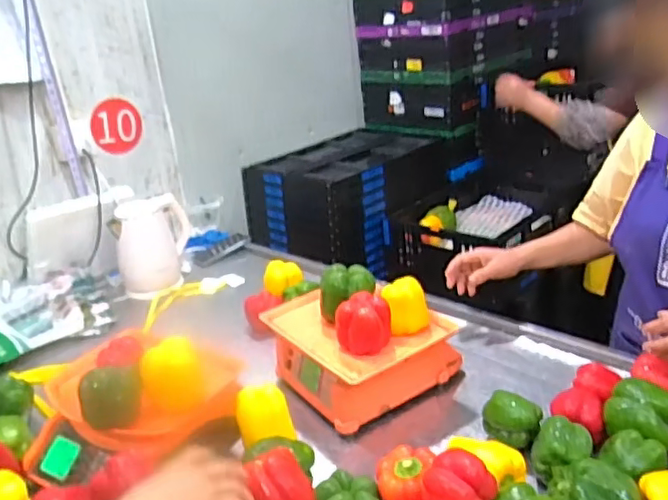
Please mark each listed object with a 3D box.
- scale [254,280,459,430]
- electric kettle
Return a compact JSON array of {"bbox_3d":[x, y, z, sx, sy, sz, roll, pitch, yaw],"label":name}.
[{"bbox_3d":[0.052,0.173,1.116,0.260,0.134,0.273,-20,26,-29],"label":"scale"},{"bbox_3d":[-0.463,-0.009,1.574,0.165,0.232,0.149,-8,23,-3],"label":"electric kettle"}]

